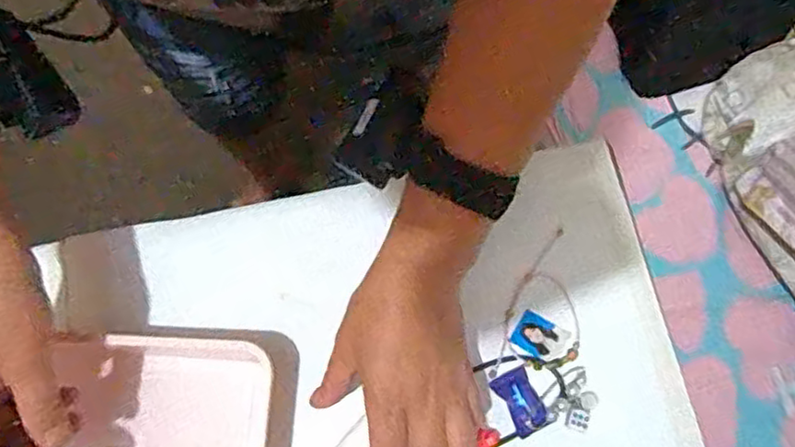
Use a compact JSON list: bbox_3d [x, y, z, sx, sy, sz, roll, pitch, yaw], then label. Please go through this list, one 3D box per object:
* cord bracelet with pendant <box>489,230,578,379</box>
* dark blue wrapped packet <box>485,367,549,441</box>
[{"bbox_3d":[0.107,0.060,0.471,0.052,0.004,0.112,18,76,4],"label":"cord bracelet with pendant"},{"bbox_3d":[0.082,0.120,0.446,0.026,0.007,0.043,-23,77,-6],"label":"dark blue wrapped packet"}]

